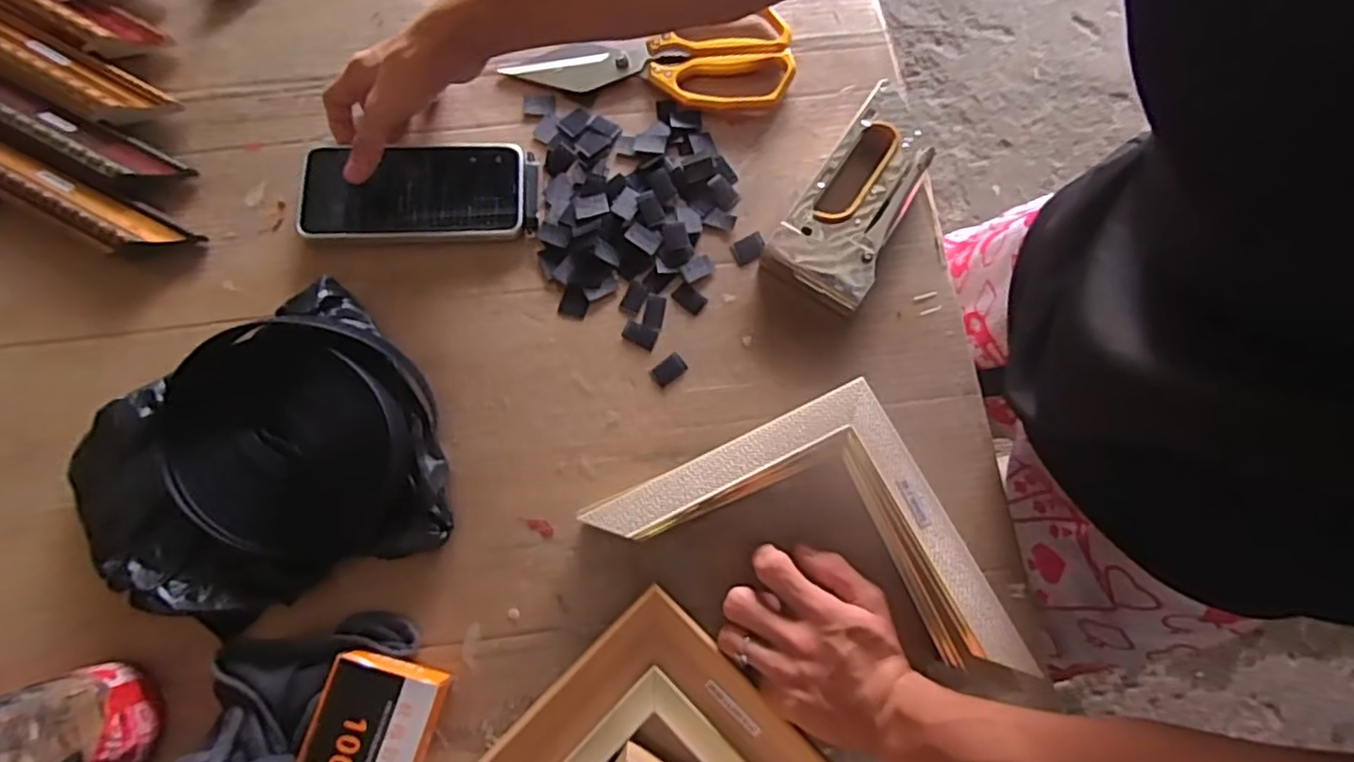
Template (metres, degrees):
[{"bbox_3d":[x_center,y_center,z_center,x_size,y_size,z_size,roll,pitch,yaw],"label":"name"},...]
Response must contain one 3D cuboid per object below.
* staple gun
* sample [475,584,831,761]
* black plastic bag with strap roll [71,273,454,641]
[{"bbox_3d":[0.137,-0.140,0.504,0.076,0.026,0.174,31,76,6],"label":"staple gun"},{"bbox_3d":[-0.015,0.253,0.391,0.187,0.026,0.187,-44,81,-12],"label":"sample"},{"bbox_3d":[-0.255,0.055,0.423,0.208,0.056,0.190,-36,79,-10],"label":"black plastic bag with strap roll"}]

